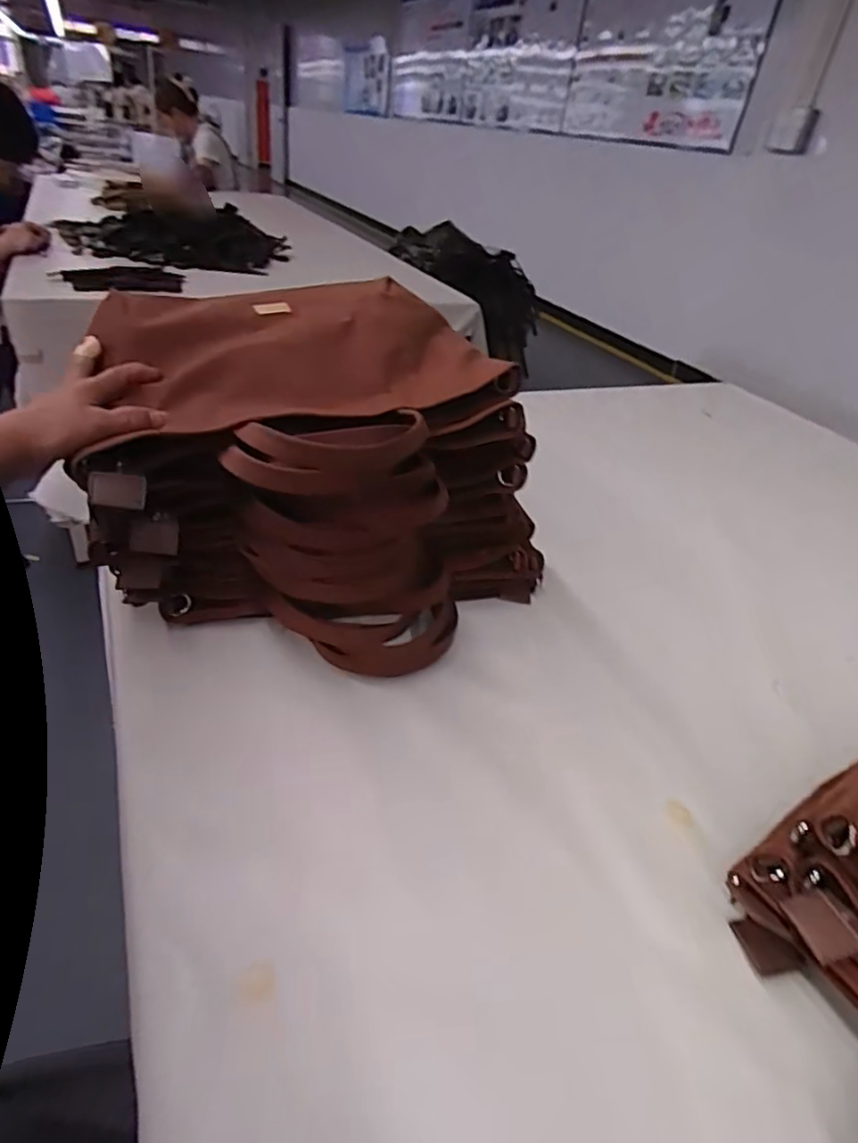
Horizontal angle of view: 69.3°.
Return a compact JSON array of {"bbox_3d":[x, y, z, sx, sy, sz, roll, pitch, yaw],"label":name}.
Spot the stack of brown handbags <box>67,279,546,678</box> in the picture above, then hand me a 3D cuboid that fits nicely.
[{"bbox_3d":[-0.090,-0.082,0.536,0.349,0.226,0.275,-19,43,-32],"label":"stack of brown handbags"}]

